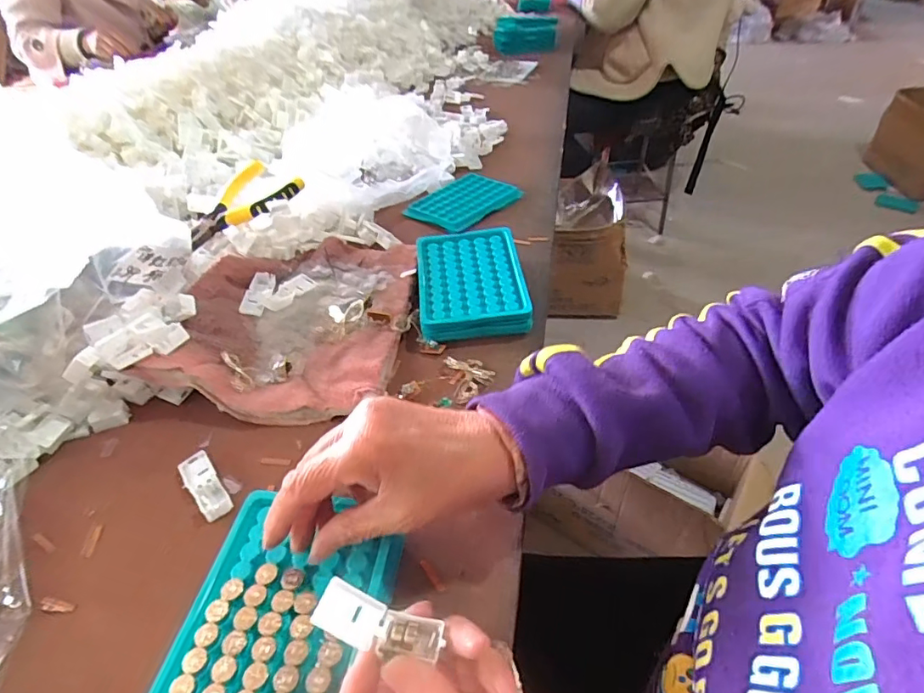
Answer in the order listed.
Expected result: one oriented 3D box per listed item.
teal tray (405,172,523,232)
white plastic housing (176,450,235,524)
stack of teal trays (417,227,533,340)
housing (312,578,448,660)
[{"bbox_3d":[0.001,-0.185,0.655,0.100,0.009,0.124,26,50,29],"label":"teal tray"},{"bbox_3d":[-0.177,0.095,0.360,0.019,0.008,0.058,-30,48,-26],"label":"white plastic housing"},{"bbox_3d":[0.007,-0.061,0.488,0.094,0.031,0.129,-6,42,-1],"label":"stack of teal trays"},{"bbox_3d":[-0.035,0.116,0.221,0.052,0.009,0.021,22,43,-6],"label":"housing"}]

